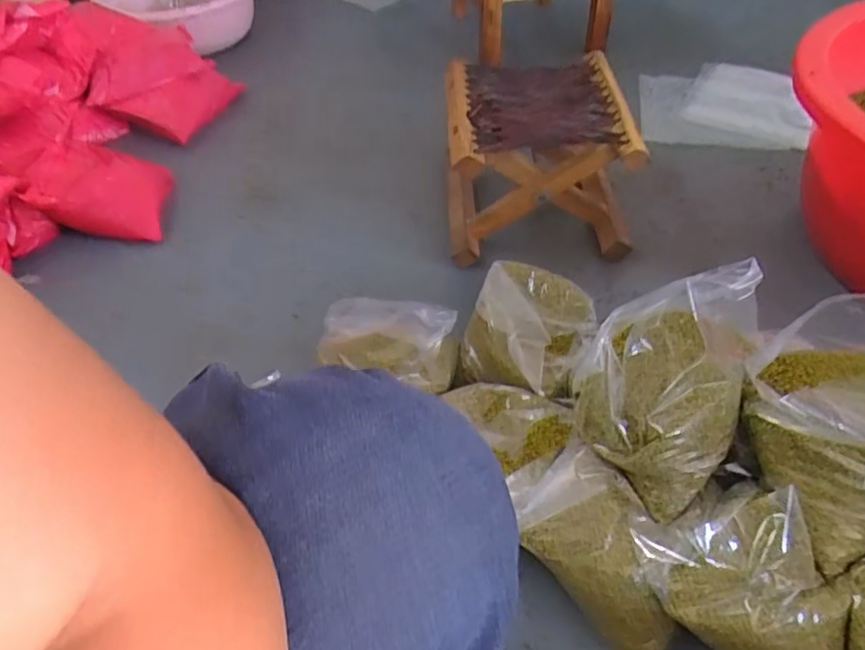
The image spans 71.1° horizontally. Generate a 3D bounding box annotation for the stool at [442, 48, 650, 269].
[{"bbox_3d":[0.153,-0.241,0.904,0.255,0.180,0.235,-2,49,2],"label":"stool"}]

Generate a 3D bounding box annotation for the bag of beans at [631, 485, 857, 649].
[{"bbox_3d":[0.264,0.229,0.513,0.133,0.118,0.169,-22,51,-15],"label":"bag of beans"}]

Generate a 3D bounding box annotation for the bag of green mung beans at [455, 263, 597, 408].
[{"bbox_3d":[0.114,0.013,0.727,0.143,0.081,0.146,21,53,20],"label":"bag of green mung beans"}]

